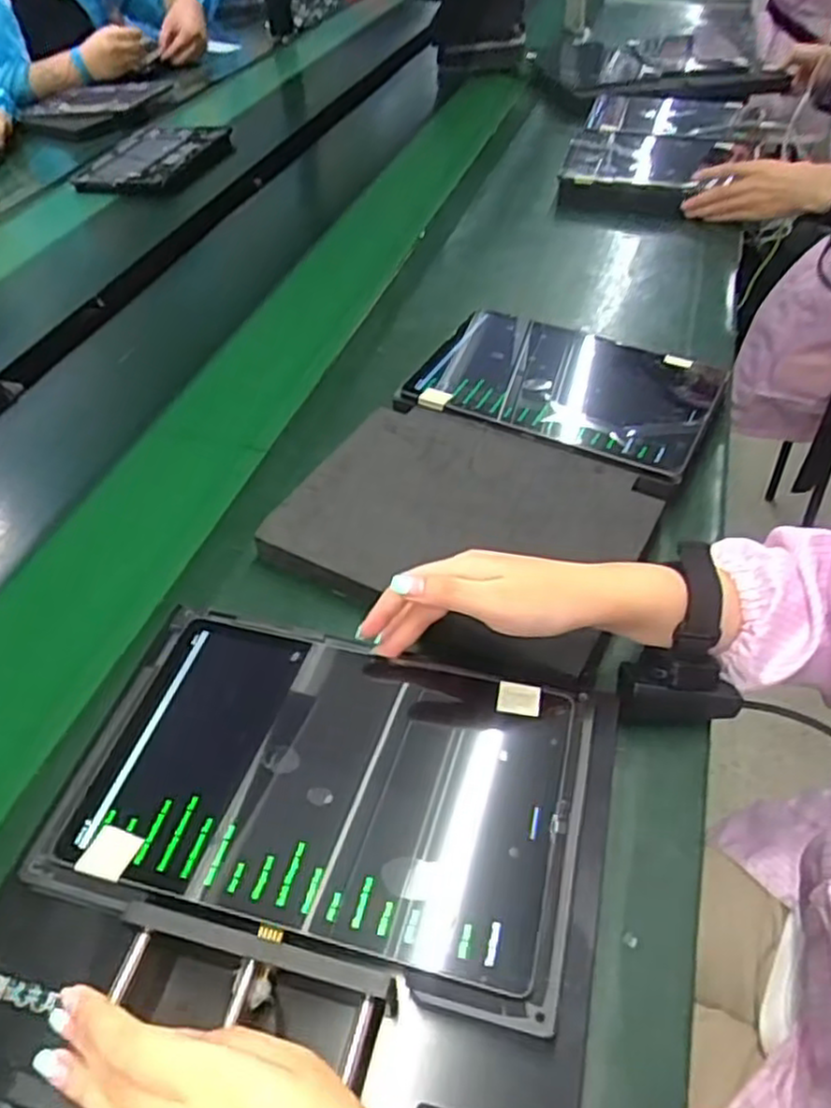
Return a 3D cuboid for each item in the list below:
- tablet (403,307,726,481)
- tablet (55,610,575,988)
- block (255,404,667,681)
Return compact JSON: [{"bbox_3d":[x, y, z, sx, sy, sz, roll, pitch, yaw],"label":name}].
[{"bbox_3d":[0.138,-0.161,0.682,0.254,0.016,0.183,21,50,19],"label":"tablet"},{"bbox_3d":[-0.048,0.122,0.422,0.253,0.011,0.167,11,48,11],"label":"tablet"},{"bbox_3d":[0.038,-0.023,0.576,0.254,0.036,0.212,22,51,20],"label":"block"}]

